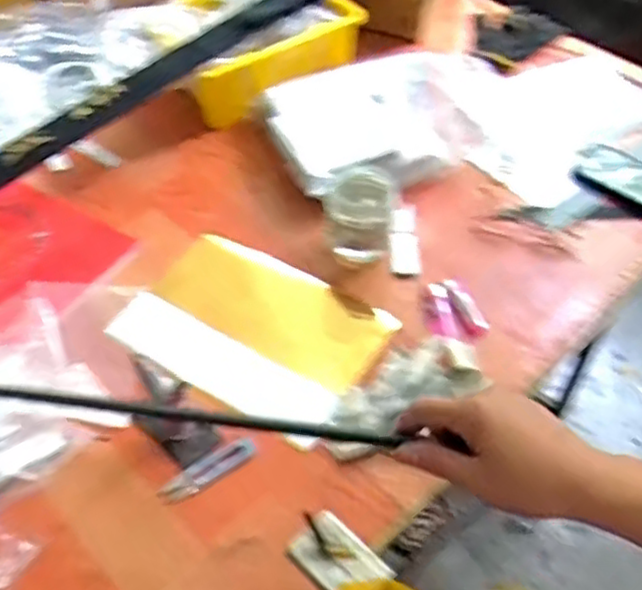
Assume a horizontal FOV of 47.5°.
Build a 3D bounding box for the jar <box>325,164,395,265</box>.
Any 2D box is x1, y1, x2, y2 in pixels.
[{"bbox_3d":[0.046,-0.092,0.886,0.083,0.089,0.080,0,50,0],"label":"jar"}]

